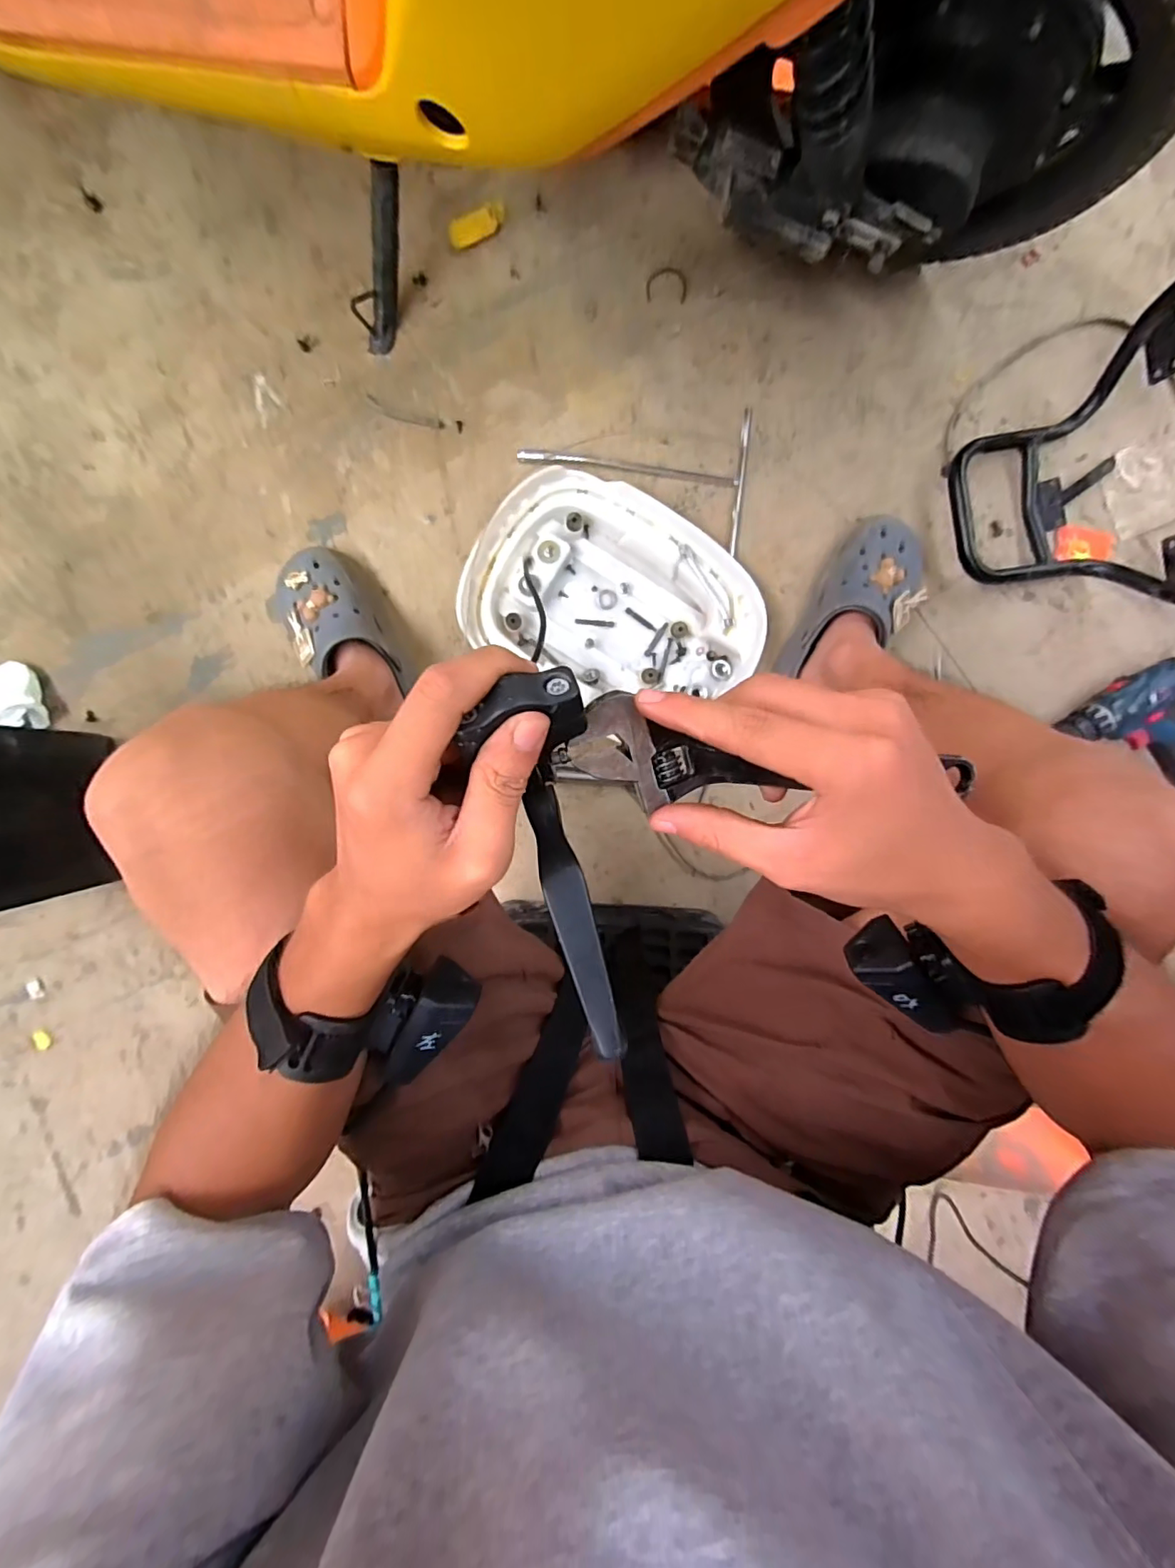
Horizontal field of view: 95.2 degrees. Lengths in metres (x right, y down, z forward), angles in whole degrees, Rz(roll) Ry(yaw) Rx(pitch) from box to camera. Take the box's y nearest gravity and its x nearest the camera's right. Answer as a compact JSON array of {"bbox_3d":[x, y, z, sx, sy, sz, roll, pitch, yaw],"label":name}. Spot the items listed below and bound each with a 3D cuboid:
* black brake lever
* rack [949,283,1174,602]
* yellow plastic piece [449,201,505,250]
[{"bbox_3d":[-0.012,0.030,0.224,0.044,0.053,0.145,-12,96,1],"label":"black brake lever"},{"bbox_3d":[0.536,-0.341,0.602,0.195,0.143,0.328,-8,95,1],"label":"rack"},{"bbox_3d":[-0.132,-0.672,0.648,0.070,0.014,0.026,-25,95,2],"label":"yellow plastic piece"}]

